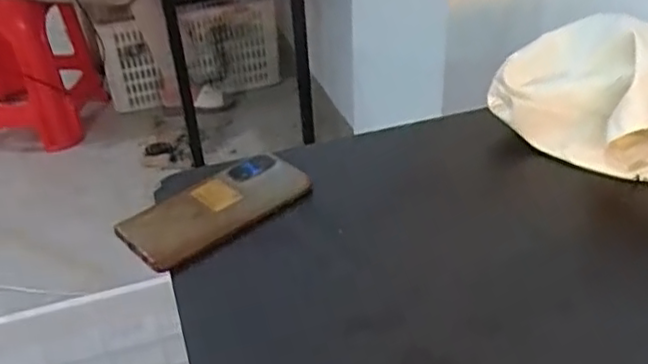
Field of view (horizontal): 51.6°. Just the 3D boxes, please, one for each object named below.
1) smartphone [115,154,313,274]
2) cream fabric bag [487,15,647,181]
[{"bbox_3d":[-0.095,0.021,0.590,0.160,0.015,0.078,-31,51,-34],"label":"smartphone"},{"bbox_3d":[0.297,-0.082,0.621,0.262,0.094,0.151,15,39,26],"label":"cream fabric bag"}]

